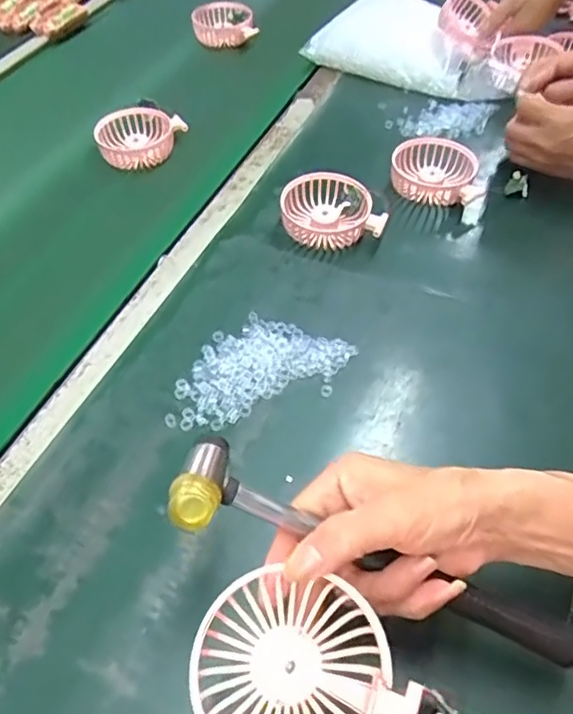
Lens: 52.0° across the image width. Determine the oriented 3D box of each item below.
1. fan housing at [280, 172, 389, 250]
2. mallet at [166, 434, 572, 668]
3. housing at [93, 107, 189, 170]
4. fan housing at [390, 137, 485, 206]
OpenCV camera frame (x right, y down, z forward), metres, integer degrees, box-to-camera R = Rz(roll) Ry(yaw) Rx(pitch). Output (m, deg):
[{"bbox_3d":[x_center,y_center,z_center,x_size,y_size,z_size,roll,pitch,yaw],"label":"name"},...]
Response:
[{"bbox_3d":[0.045,-0.150,0.598,0.102,0.035,0.084,-4,52,-5],"label":"fan housing"},{"bbox_3d":[0.053,0.108,0.305,0.234,0.023,0.052,27,54,-5],"label":"mallet"},{"bbox_3d":[-0.175,-0.260,0.694,0.084,0.026,0.098,34,58,22],"label":"housing"},{"bbox_3d":[0.161,-0.199,0.645,0.091,0.039,0.098,8,52,4],"label":"fan housing"}]

